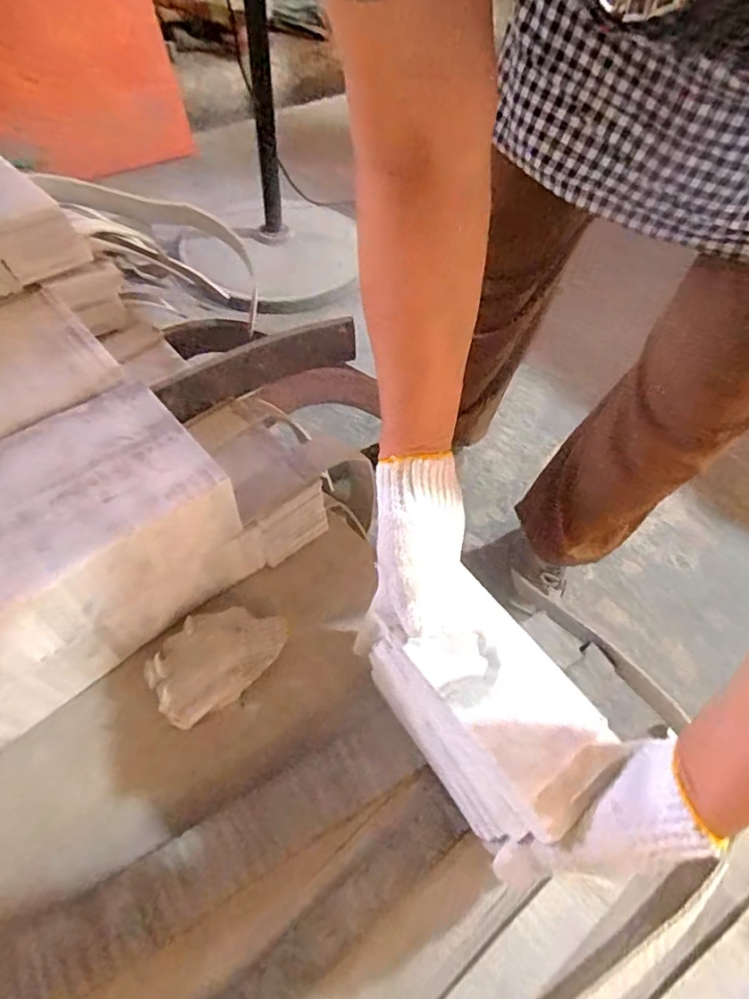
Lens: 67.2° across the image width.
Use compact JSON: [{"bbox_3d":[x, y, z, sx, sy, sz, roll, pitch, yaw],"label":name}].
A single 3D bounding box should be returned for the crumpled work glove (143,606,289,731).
[{"bbox_3d":[-0.138,0.140,0.504,0.120,0.045,0.075,-36,65,-24],"label":"crumpled work glove"}]

